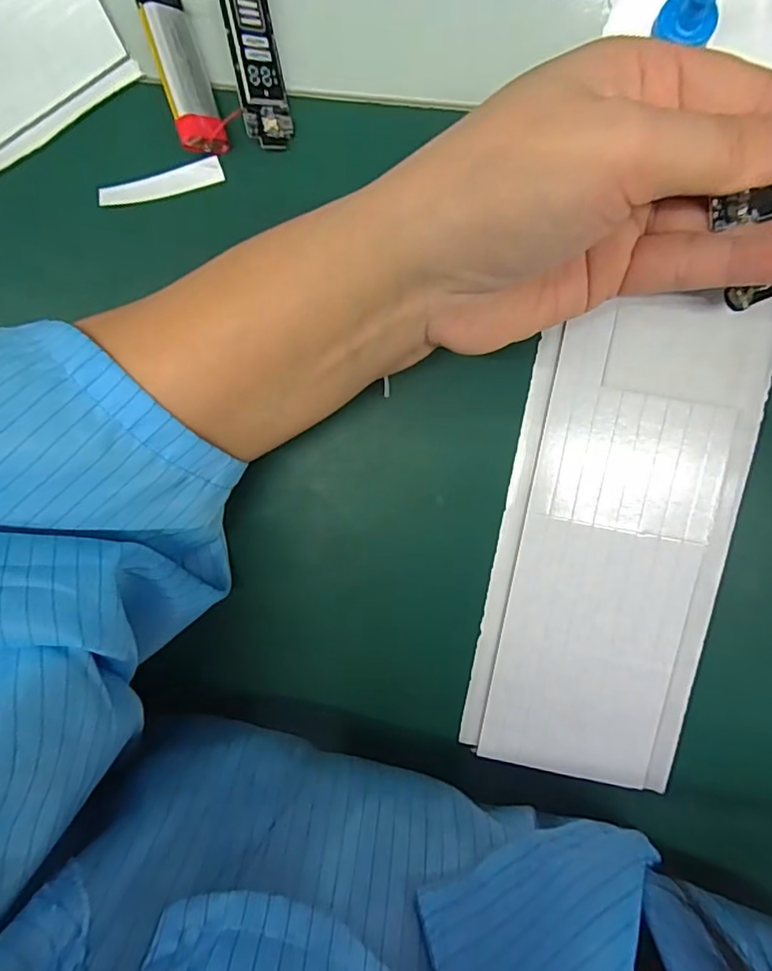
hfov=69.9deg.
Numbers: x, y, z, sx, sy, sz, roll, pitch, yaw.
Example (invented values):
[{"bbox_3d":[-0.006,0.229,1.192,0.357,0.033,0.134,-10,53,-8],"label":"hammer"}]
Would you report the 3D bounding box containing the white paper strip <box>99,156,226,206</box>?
[{"bbox_3d":[-0.084,-0.113,0.207,0.047,0.004,0.010,-10,104,4],"label":"white paper strip"}]

